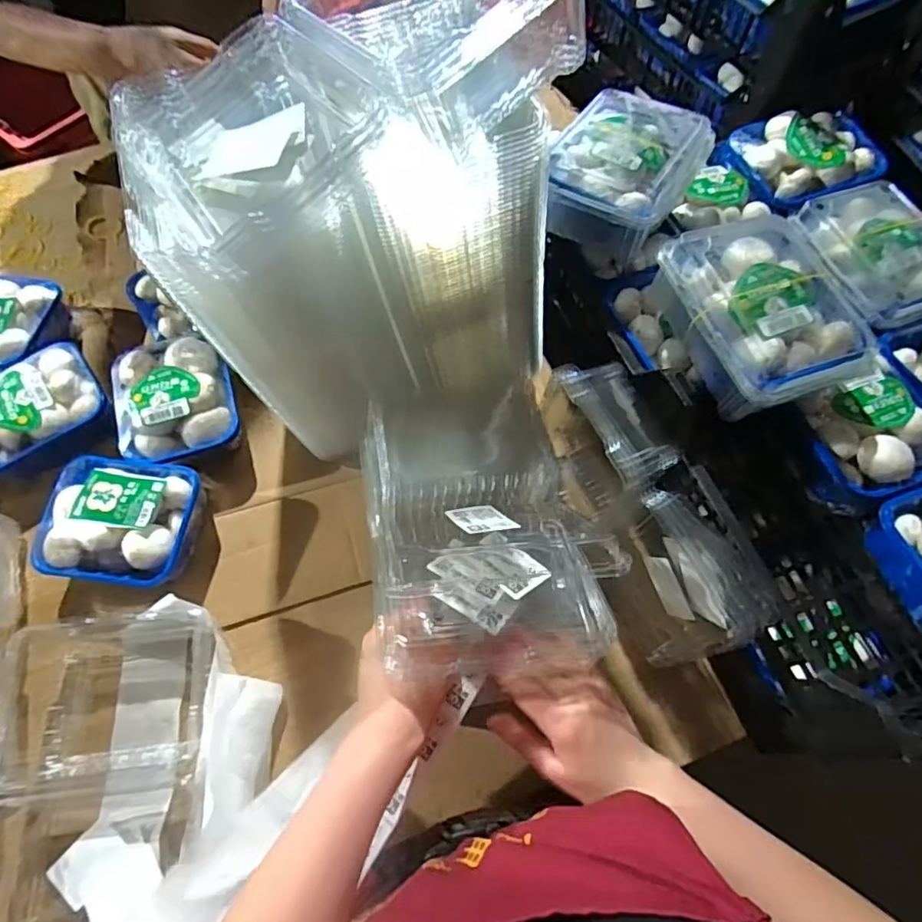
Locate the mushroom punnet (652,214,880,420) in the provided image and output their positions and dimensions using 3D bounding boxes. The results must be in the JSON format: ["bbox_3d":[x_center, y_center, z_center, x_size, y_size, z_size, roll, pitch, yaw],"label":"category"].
[{"bbox_3d":[0.256,-0.124,0.496,0.144,0.074,0.165,-20,67,-10],"label":"mushroom punnet"}]

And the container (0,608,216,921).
[{"bbox_3d":[-0.313,0.285,0.482,0.205,0.067,0.298,-5,65,-3],"label":"container"}]

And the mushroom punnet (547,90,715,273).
[{"bbox_3d":[0.156,-0.277,0.558,0.130,0.083,0.161,28,67,12],"label":"mushroom punnet"}]

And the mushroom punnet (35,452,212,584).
[{"bbox_3d":[-0.344,0.065,0.579,0.143,0.071,0.121,9,65,3],"label":"mushroom punnet"}]

